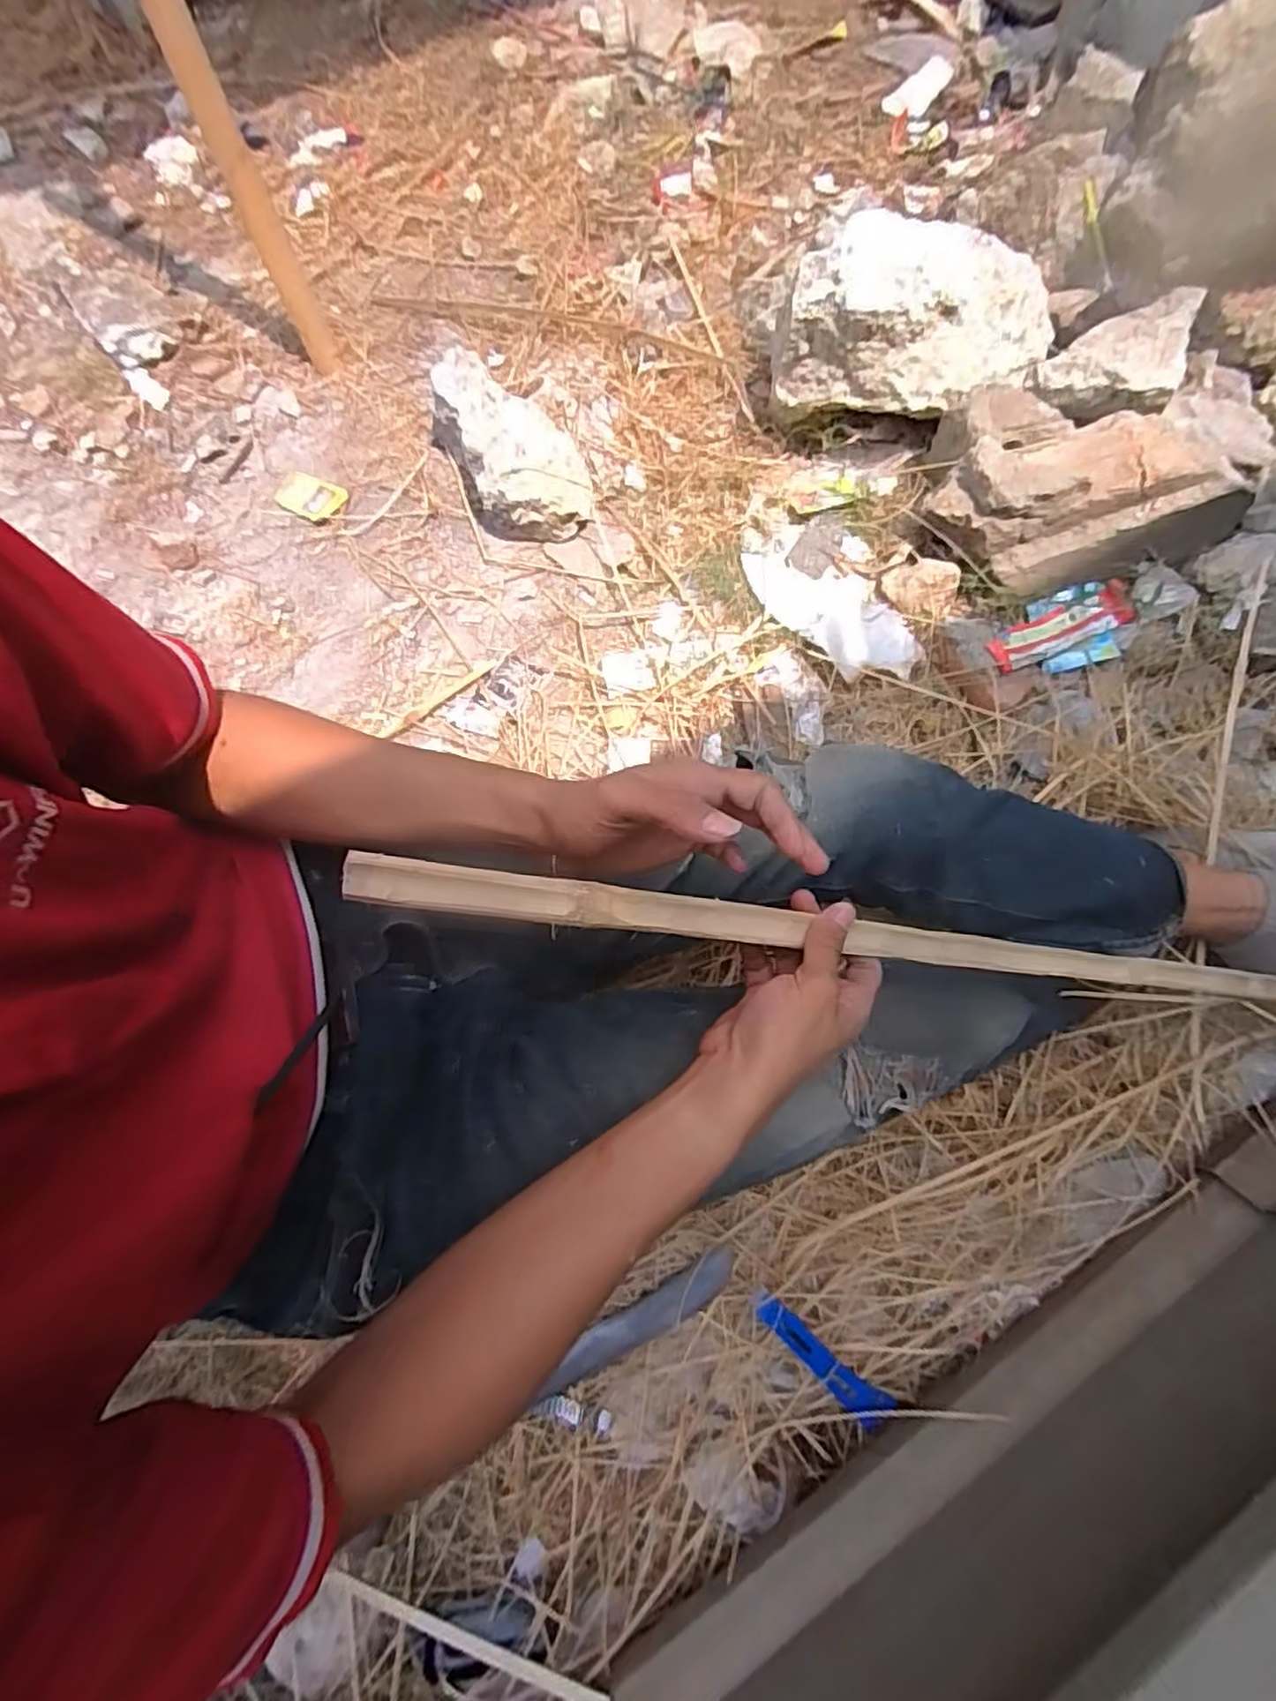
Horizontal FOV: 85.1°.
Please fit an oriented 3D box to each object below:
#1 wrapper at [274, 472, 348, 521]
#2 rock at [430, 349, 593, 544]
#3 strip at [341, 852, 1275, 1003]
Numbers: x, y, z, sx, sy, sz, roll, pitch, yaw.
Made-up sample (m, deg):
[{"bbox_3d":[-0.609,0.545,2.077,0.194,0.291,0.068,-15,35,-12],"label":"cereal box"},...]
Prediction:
[{"bbox_3d":[-0.499,-0.539,1.059,0.103,0.012,0.061,23,73,8],"label":"wrapper"},{"bbox_3d":[-0.191,-0.588,1.020,0.163,0.113,0.289,-33,74,-10],"label":"rock"},{"bbox_3d":[0.257,0.073,0.496,0.865,0.020,0.025,9,70,-23],"label":"strip"}]

